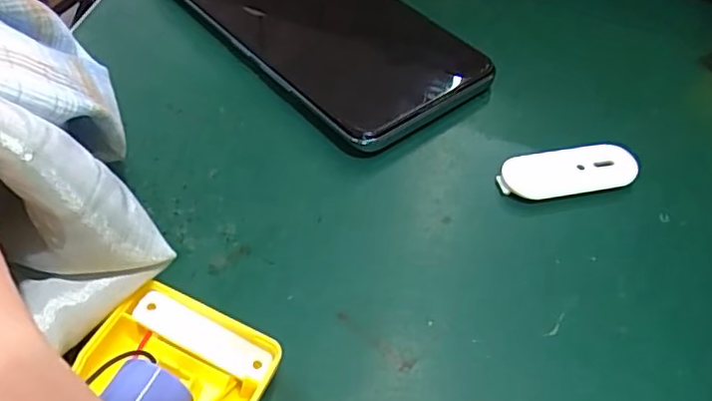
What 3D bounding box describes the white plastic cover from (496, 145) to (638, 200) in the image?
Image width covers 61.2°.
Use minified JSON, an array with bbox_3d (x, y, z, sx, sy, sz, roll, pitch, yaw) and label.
[{"bbox_3d":[0.075,-0.010,0.213,0.049,0.008,0.017,-5,52,-9],"label":"white plastic cover"}]

